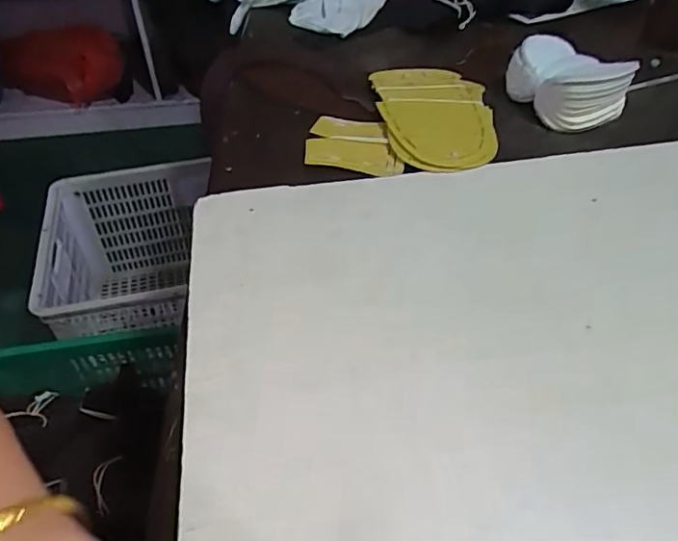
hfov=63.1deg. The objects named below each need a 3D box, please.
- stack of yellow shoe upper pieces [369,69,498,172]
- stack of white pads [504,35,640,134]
[{"bbox_3d":[0.092,-0.144,0.506,0.107,0.015,0.169,-4,44,-4],"label":"stack of yellow shoe upper pieces"},{"bbox_3d":[0.211,-0.182,0.525,0.084,0.042,0.110,-27,50,-26],"label":"stack of white pads"}]

